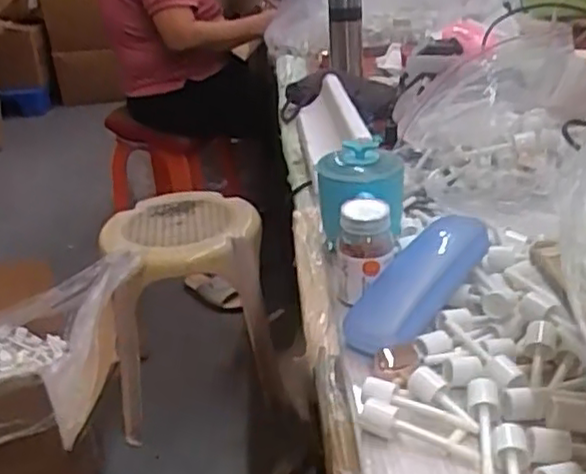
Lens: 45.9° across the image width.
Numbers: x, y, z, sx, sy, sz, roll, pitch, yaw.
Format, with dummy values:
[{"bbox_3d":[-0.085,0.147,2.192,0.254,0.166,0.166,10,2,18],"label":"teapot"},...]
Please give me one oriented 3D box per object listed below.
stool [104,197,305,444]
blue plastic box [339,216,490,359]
[{"bbox_3d":[-0.220,0.154,1.528,0.369,0.398,0.372,-11,27,-11],"label":"stool"},{"bbox_3d":[0.099,0.038,0.547,0.061,0.024,0.151,21,53,41],"label":"blue plastic box"}]

